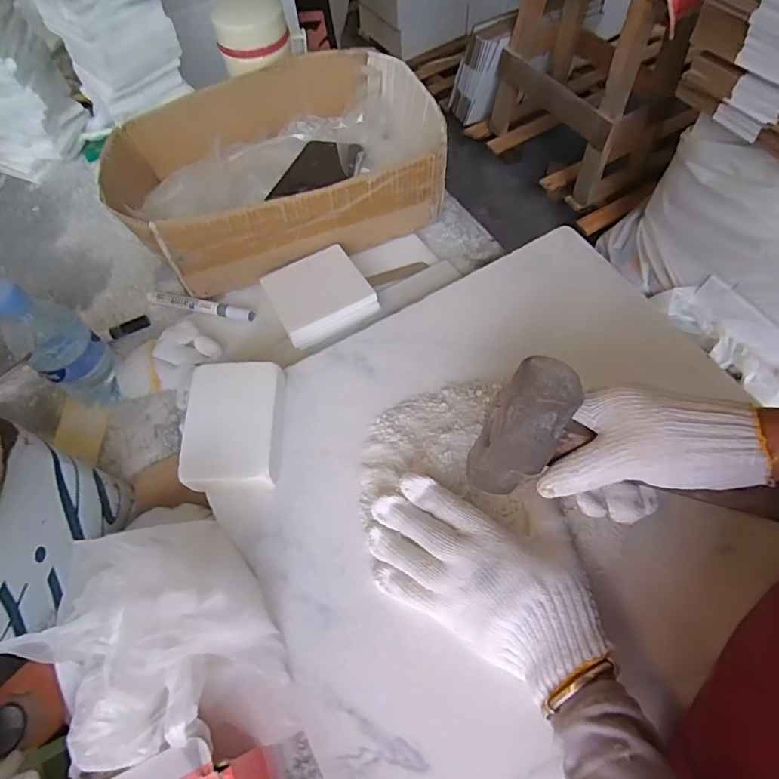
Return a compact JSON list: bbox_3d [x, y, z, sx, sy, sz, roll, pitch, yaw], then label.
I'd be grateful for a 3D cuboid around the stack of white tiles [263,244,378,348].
[{"bbox_3d":[-0.076,-0.107,0.533,0.100,0.022,0.102,-27,62,-10],"label":"stack of white tiles"}]

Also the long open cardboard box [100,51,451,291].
[{"bbox_3d":[-0.136,-0.268,0.596,0.371,0.096,0.240,-21,61,-7],"label":"long open cardboard box"}]

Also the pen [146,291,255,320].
[{"bbox_3d":[-0.218,-0.097,0.565,0.141,0.017,0.017,16,63,13],"label":"pen"}]

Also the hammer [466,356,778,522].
[{"bbox_3d":[0.199,0.058,0.332,0.274,0.091,0.061,16,62,-2],"label":"hammer"}]

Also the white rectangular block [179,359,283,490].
[{"bbox_3d":[-0.132,0.031,0.431,0.074,0.045,0.110,-3,61,3],"label":"white rectangular block"}]

